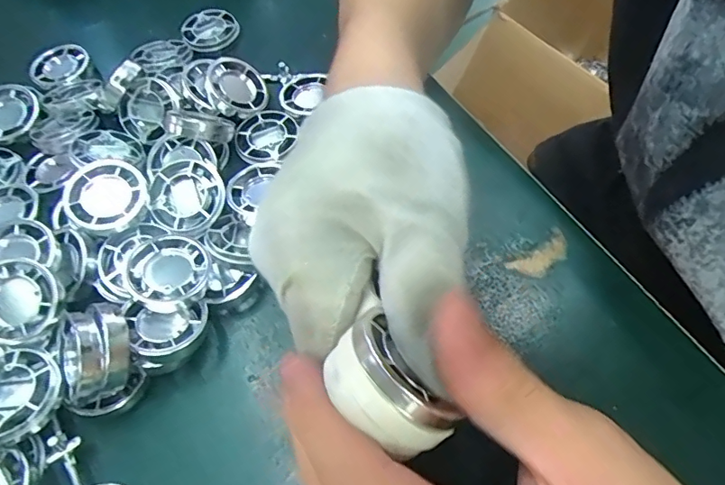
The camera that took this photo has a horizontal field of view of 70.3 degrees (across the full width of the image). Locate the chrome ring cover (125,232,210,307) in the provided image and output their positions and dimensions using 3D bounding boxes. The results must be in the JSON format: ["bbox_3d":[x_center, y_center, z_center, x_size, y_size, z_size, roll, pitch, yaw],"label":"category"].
[{"bbox_3d":[-0.091,0.013,0.242,0.033,0.013,0.039,-16,60,-5],"label":"chrome ring cover"}]

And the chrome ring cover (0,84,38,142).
[{"bbox_3d":[-0.221,-0.080,0.320,0.037,0.010,0.034,-40,83,-20],"label":"chrome ring cover"}]

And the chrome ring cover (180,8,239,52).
[{"bbox_3d":[-0.110,-0.152,0.367,0.039,0.007,0.040,-39,65,-17],"label":"chrome ring cover"}]

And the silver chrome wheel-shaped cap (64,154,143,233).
[{"bbox_3d":[-0.127,-0.023,0.257,0.036,0.010,0.039,-42,75,-14],"label":"silver chrome wheel-shaped cap"}]

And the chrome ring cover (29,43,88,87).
[{"bbox_3d":[-0.207,-0.121,0.352,0.039,0.008,0.034,-35,64,-15],"label":"chrome ring cover"}]

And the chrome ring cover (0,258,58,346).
[{"bbox_3d":[-0.160,0.027,0.235,0.036,0.013,0.036,-30,93,-10],"label":"chrome ring cover"}]

